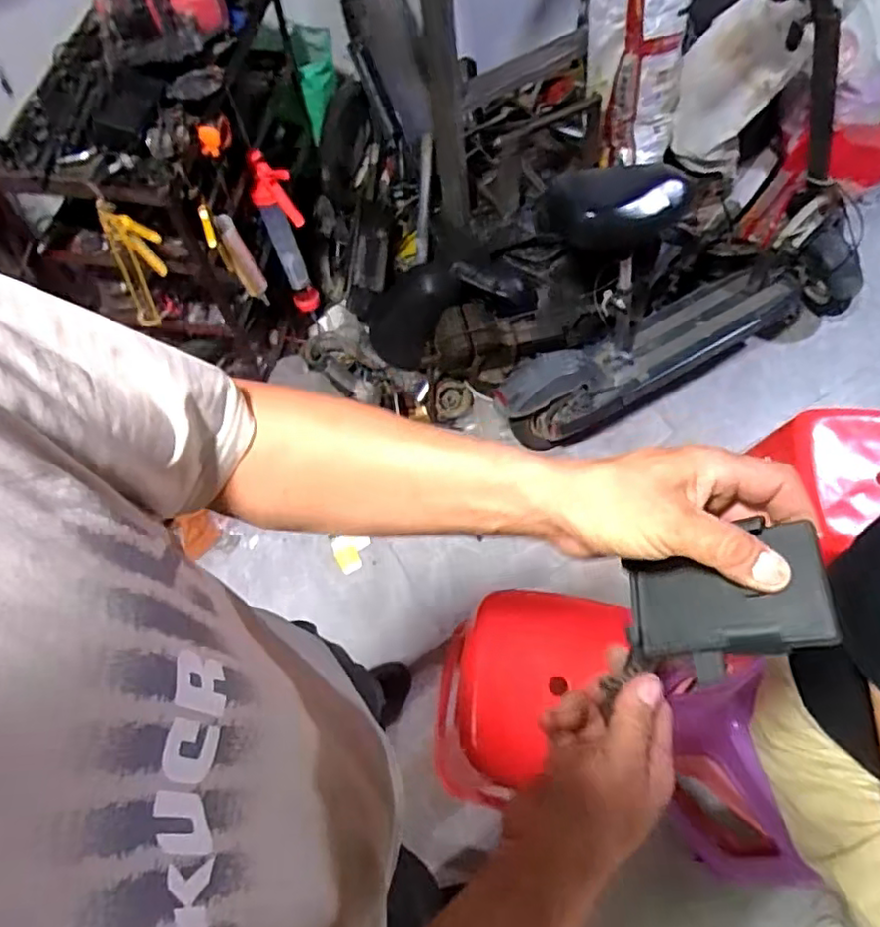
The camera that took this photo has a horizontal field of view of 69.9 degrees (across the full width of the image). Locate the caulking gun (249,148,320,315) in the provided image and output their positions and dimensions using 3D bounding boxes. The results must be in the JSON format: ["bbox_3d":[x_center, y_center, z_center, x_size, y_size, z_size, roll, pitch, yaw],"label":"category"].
[{"bbox_3d":[-0.365,-0.525,1.535,0.069,0.456,0.110,-32,67,-12],"label":"caulking gun"}]

